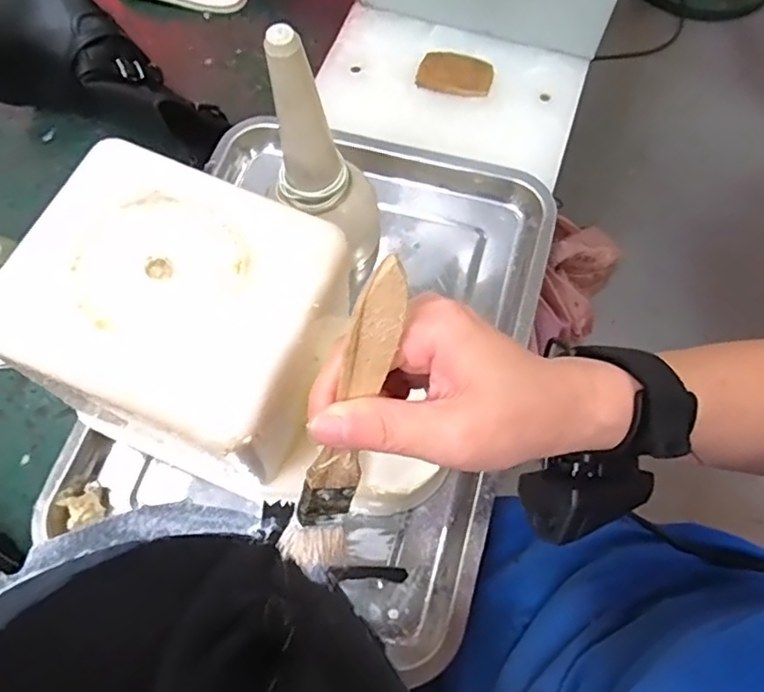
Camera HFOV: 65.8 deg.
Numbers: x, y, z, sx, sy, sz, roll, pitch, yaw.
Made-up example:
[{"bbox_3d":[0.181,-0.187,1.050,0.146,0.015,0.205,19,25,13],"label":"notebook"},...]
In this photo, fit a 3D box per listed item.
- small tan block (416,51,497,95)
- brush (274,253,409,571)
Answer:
[{"bbox_3d":[0.069,-0.256,0.556,0.069,0.009,0.043,14,70,4],"label":"small tan block"},{"bbox_3d":[-0.013,0.033,0.224,0.027,0.142,0.017,20,31,6],"label":"brush"}]

